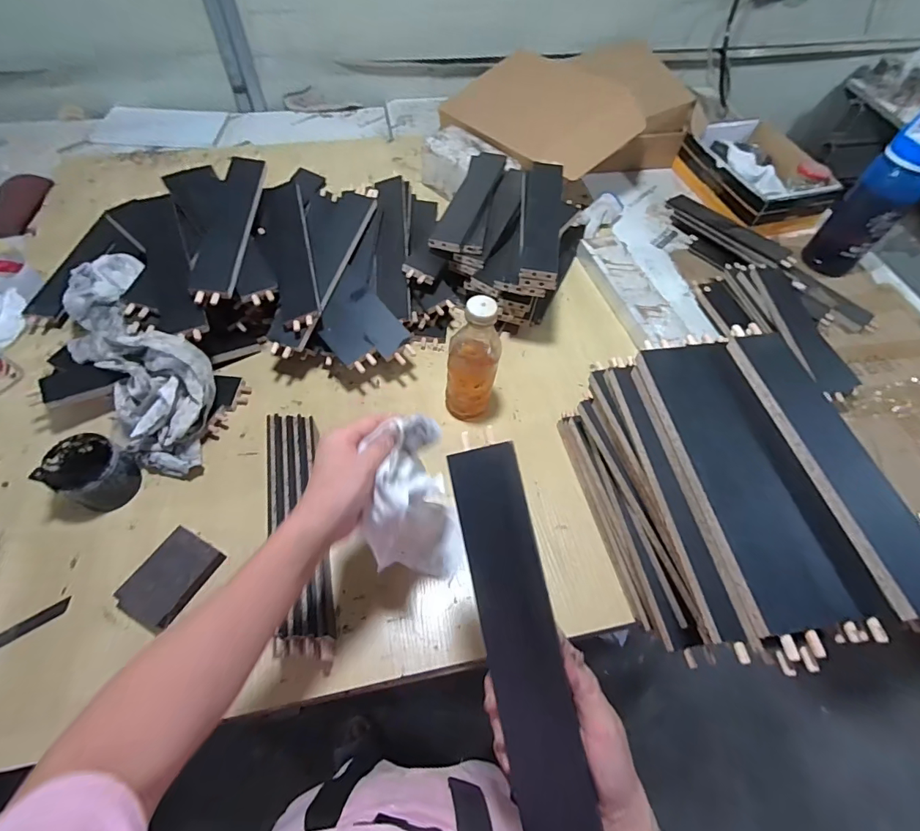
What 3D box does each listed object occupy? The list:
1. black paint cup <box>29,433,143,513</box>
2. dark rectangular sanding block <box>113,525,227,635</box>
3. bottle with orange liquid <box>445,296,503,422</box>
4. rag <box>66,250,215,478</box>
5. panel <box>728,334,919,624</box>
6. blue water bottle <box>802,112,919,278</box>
[{"bbox_3d":[-0.466,0.069,0.577,0.073,0.083,0.078,1,58,-2],"label":"black paint cup"},{"bbox_3d":[-0.345,0.192,0.538,0.070,0.020,0.104,30,62,15],"label":"dark rectangular sanding block"},{"bbox_3d":[0.017,-0.066,0.631,0.072,0.210,0.063,10,58,4],"label":"bottle with orange liquid"},{"bbox_3d":[-0.474,-0.097,0.660,0.145,0.100,0.403,-34,65,-21],"label":"rag"},{"bbox_3d":[0.347,0.039,0.421,0.059,0.016,0.290,-6,59,-6],"label":"panel"},{"bbox_3d":[0.789,-0.405,0.860,0.100,0.272,0.085,36,64,18],"label":"blue water bottle"}]

